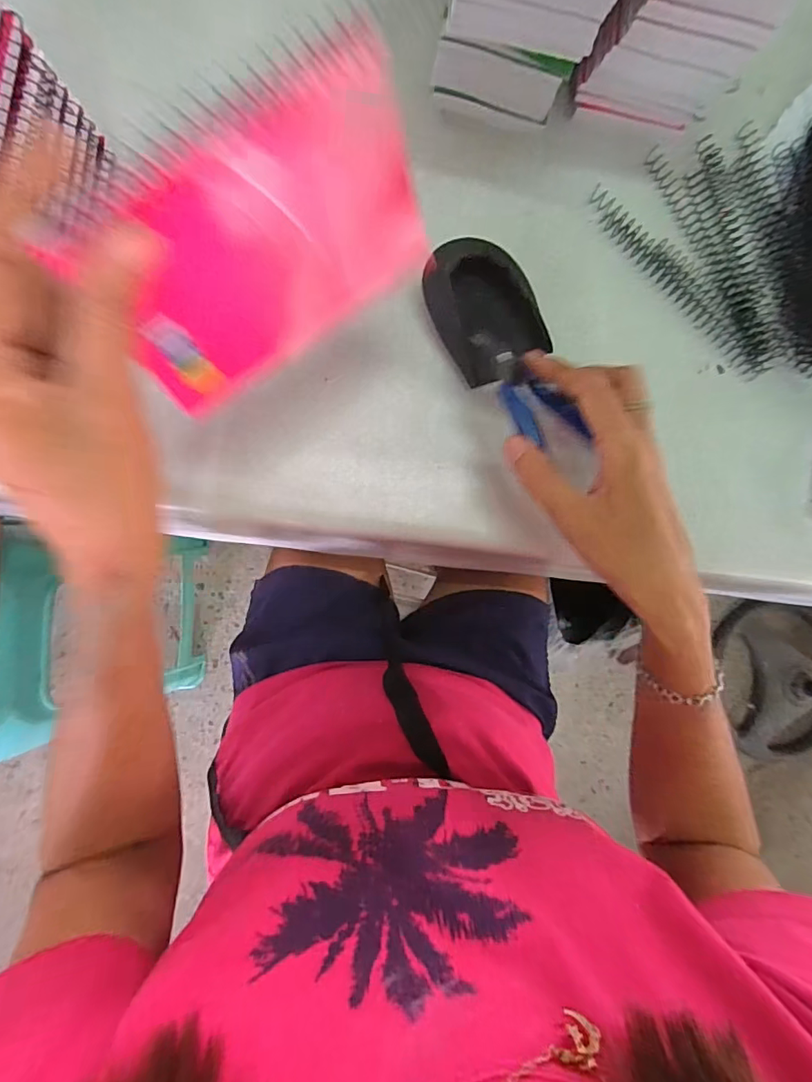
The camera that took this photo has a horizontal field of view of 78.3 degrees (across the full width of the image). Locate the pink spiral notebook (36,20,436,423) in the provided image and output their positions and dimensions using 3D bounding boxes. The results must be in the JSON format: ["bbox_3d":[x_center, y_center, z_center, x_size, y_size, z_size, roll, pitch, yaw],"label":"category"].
[{"bbox_3d":[-0.052,-0.113,0.190,0.126,0.086,0.008,-33,56,-2],"label":"pink spiral notebook"}]

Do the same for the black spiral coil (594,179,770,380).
[{"bbox_3d":[0.195,-0.184,0.355,0.173,0.010,0.022,44,84,-3],"label":"black spiral coil"}]

